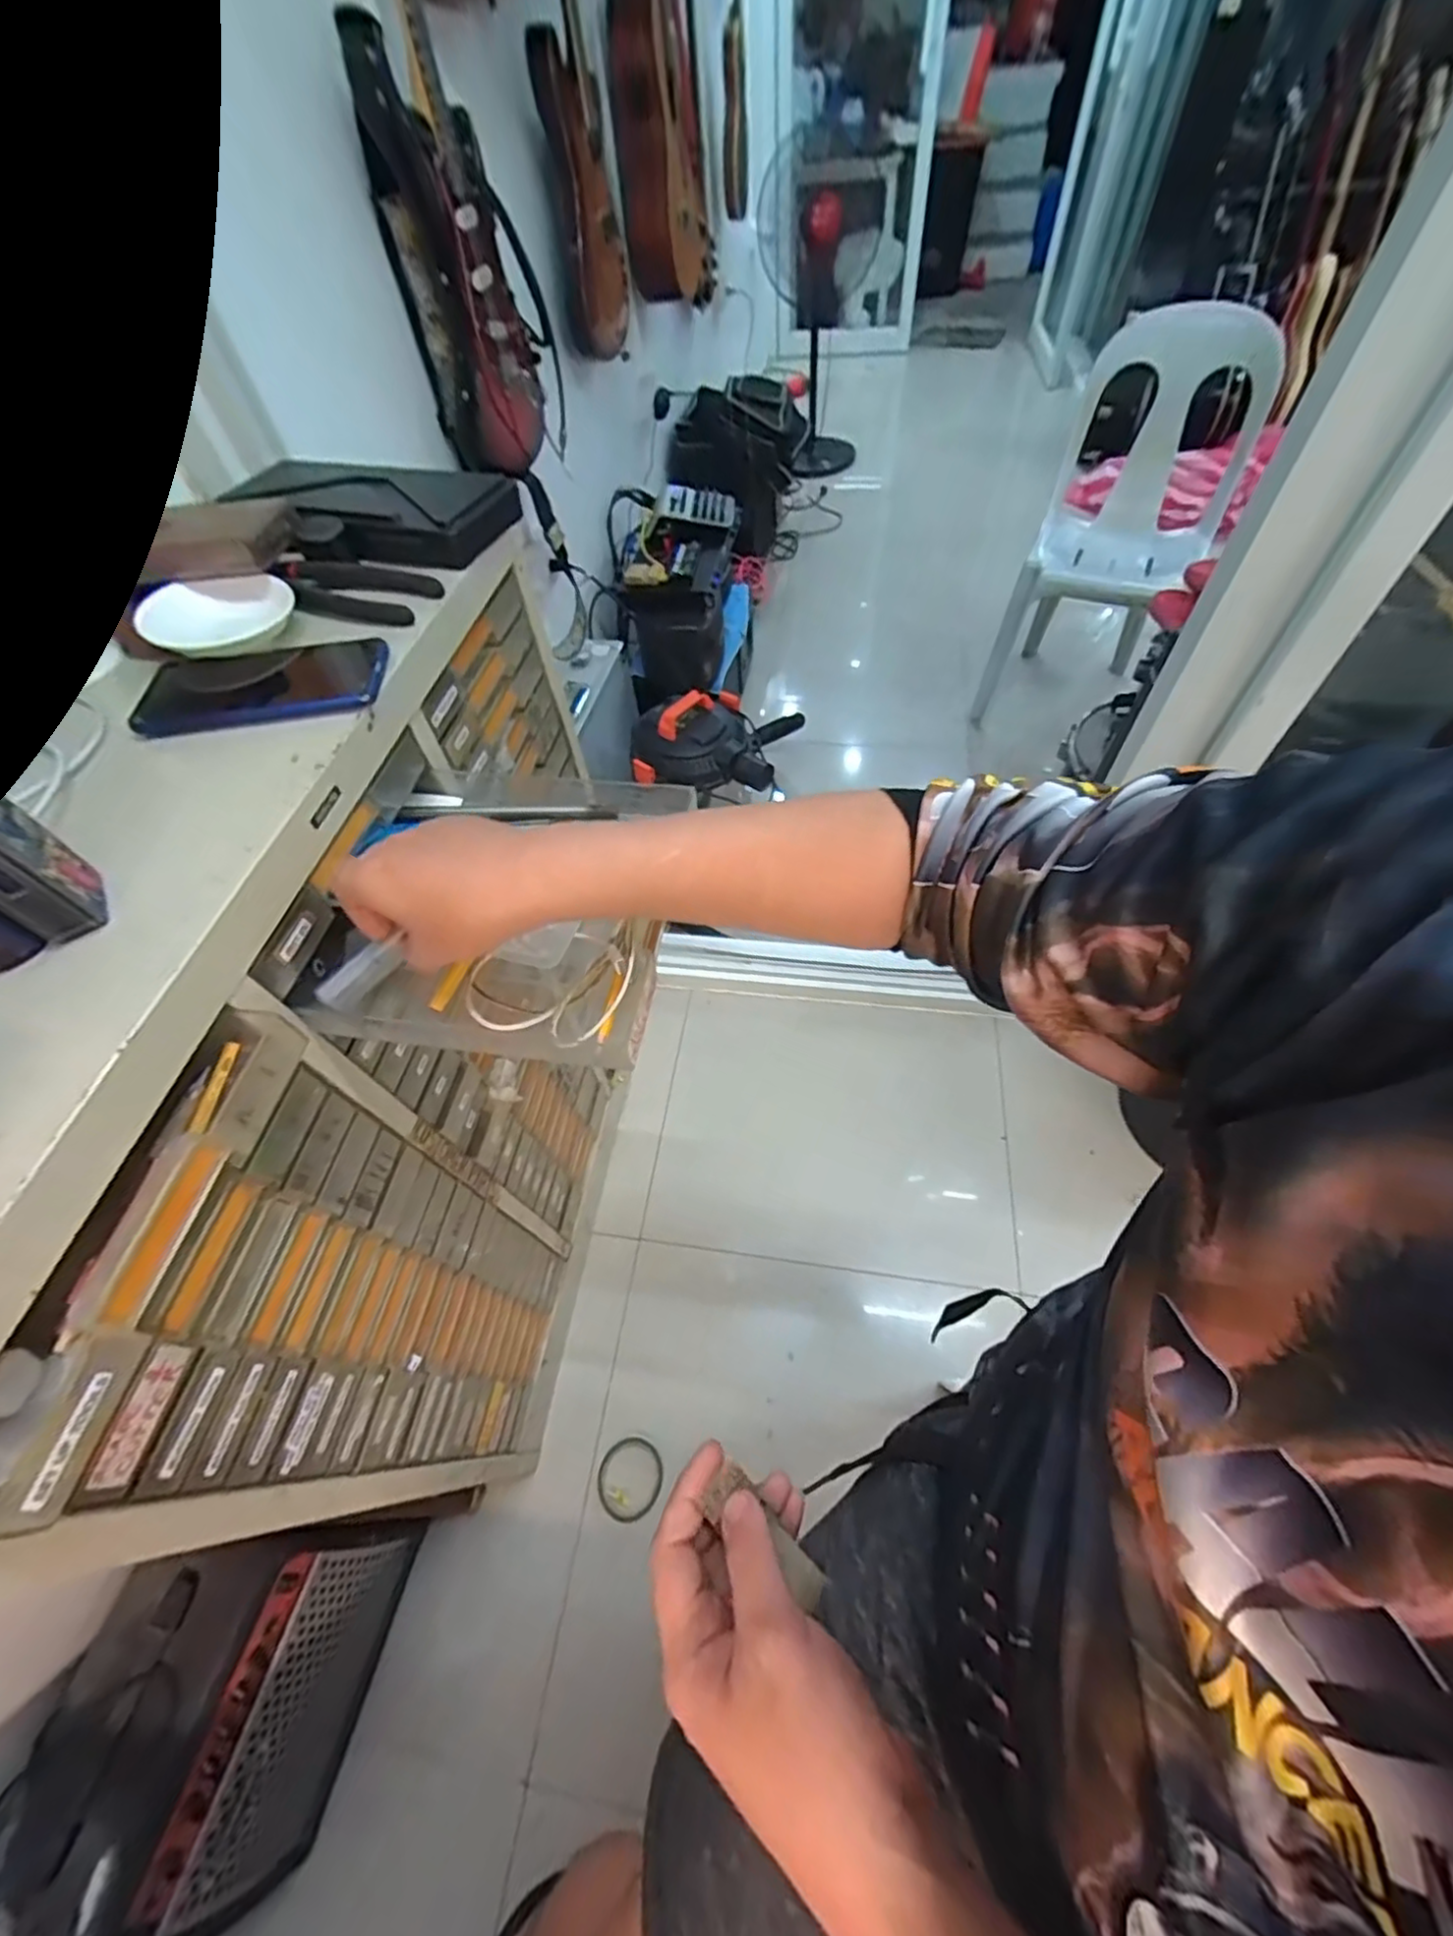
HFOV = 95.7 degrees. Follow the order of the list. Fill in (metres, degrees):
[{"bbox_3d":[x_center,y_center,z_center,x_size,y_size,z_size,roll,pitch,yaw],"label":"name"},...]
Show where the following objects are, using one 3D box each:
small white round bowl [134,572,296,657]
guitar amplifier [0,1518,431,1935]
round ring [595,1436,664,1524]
[{"bbox_3d":[-0.386,-0.272,0.502,0.103,0.024,0.075,-31,59,-16],"label":"small white round bowl"},{"bbox_3d":[-0.533,0.779,0.706,0.209,0.236,0.315,7,57,9],"label":"guitar amplifier"},{"bbox_3d":[-0.134,0.703,0.907,0.086,0.008,0.090,-2,56,3],"label":"round ring"}]

